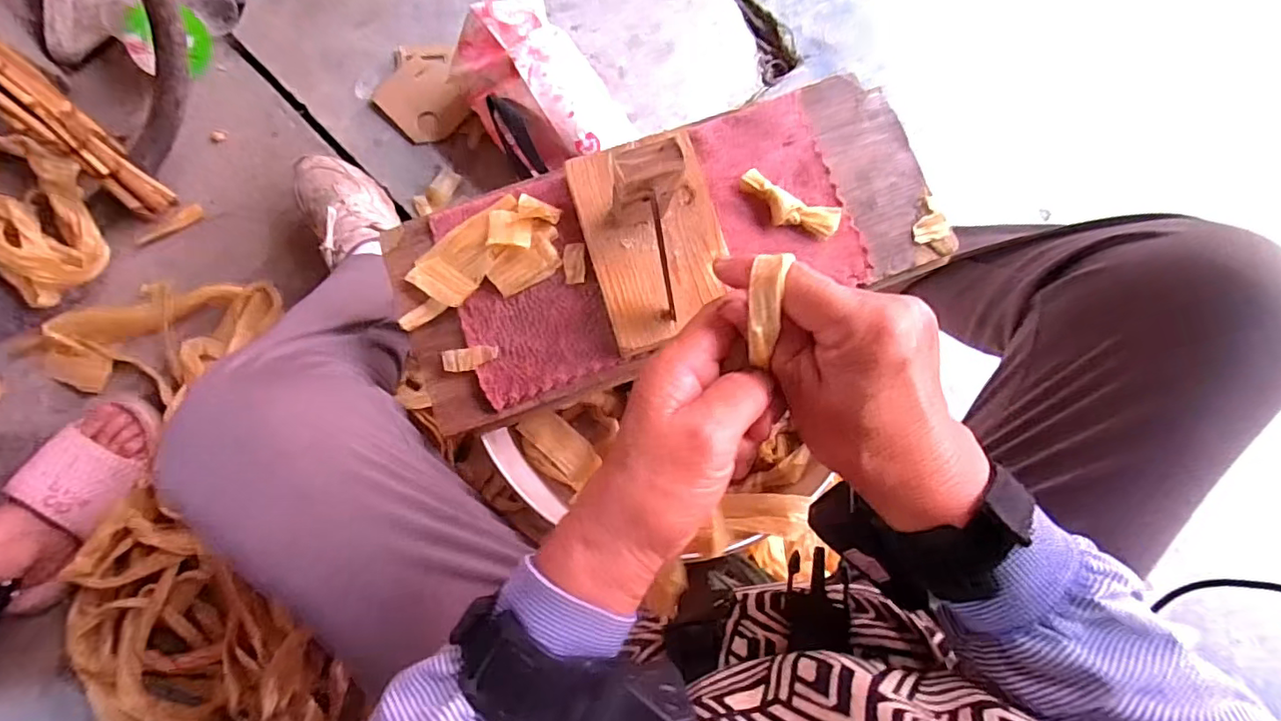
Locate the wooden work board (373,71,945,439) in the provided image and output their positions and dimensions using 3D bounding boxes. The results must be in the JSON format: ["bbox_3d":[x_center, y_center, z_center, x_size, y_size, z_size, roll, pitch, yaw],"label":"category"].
[{"bbox_3d":[0.018,-0.083,0.399,0.378,0.029,0.156,-19,84,-4],"label":"wooden work board"}]

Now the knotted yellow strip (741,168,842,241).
[{"bbox_3d":[0.105,-0.110,0.400,0.074,0.011,0.029,24,83,2],"label":"knotted yellow strip"}]

